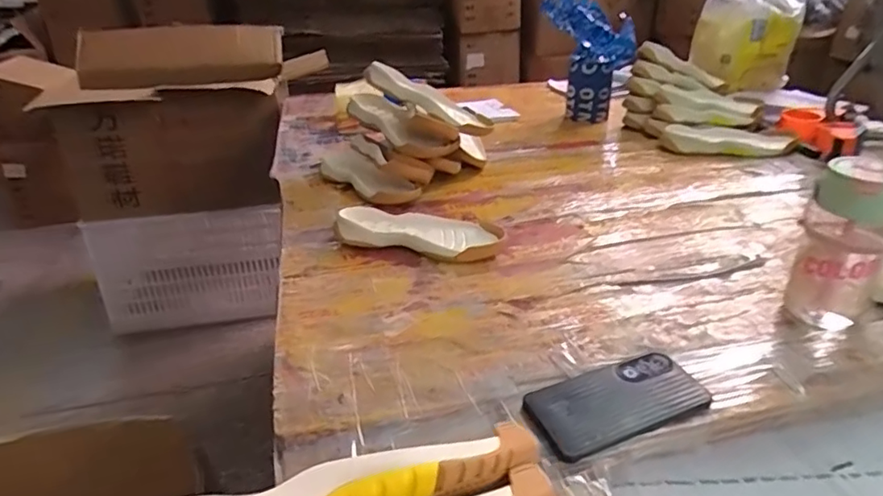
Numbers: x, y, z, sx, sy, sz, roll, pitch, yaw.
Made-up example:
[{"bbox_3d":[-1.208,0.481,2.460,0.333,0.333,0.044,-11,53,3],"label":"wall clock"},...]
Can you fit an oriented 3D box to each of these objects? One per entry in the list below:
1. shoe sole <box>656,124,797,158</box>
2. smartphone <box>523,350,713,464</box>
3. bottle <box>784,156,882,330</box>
[{"bbox_3d":[0.603,-0.226,1.203,0.260,0.037,0.108,4,46,3],"label":"shoe sole"},{"bbox_3d":[0.165,0.143,0.530,0.166,0.010,0.076,-12,37,-20],"label":"smartphone"},{"bbox_3d":[0.454,-0.003,0.637,0.097,0.182,0.082,7,22,30],"label":"bottle"}]

